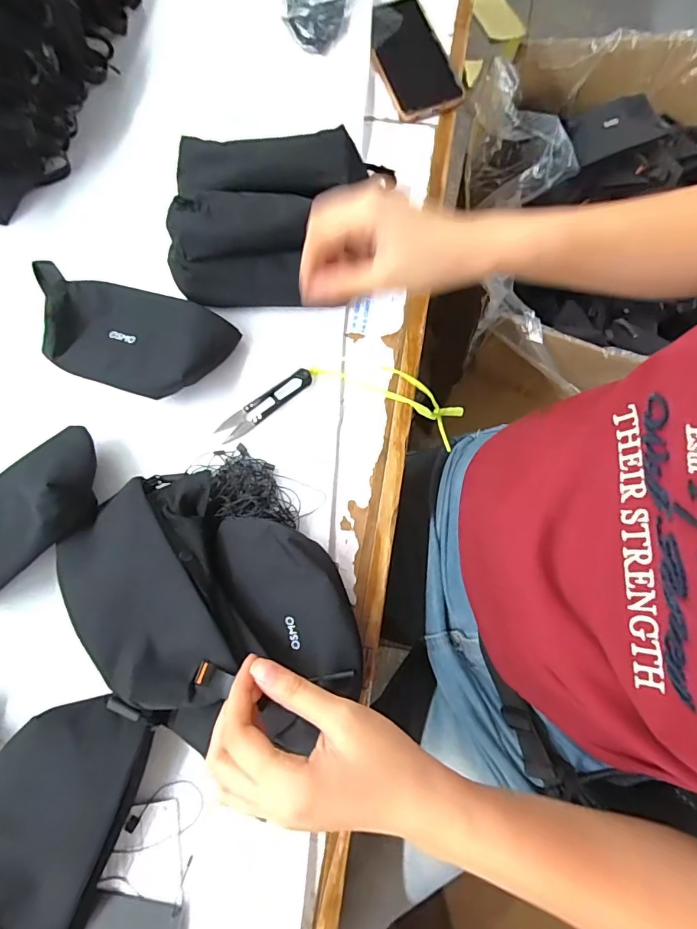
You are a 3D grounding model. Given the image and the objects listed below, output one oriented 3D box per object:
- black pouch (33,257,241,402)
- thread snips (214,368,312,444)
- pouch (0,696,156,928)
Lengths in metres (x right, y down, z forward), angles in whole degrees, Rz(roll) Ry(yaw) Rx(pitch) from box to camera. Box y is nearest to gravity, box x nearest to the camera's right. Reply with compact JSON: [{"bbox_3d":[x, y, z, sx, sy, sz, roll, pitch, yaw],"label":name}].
[{"bbox_3d":[-0.217,-0.123,0.413,0.212,0.043,0.101,20,78,3],"label":"black pouch"},{"bbox_3d":[-0.078,-0.057,0.410,0.099,0.011,0.023,-38,81,-9],"label":"thread snips"},{"bbox_3d":[-0.224,0.273,0.321,0.097,0.044,0.223,20,78,3],"label":"pouch"}]

